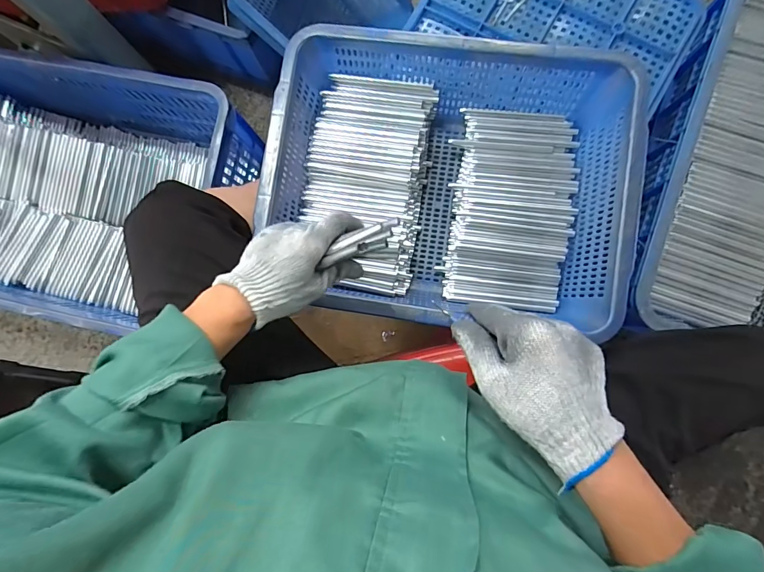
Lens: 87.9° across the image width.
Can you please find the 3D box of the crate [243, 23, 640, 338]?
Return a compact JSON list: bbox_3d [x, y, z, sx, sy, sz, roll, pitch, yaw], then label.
[{"bbox_3d":[0.082,-0.154,0.540,0.431,0.146,0.369,7,86,4],"label":"crate"}]

